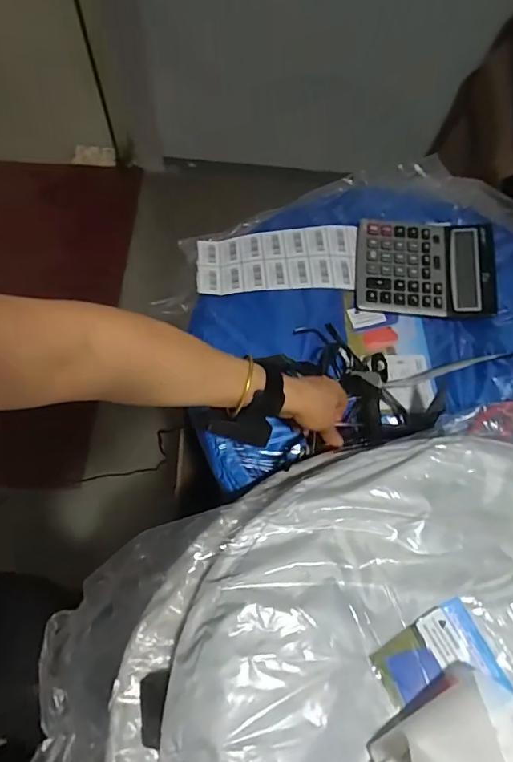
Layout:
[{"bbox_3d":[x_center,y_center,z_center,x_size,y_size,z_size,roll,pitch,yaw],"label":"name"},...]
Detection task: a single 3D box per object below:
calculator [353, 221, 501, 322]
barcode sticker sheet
[{"bbox_3d":[0.237,-0.160,0.648,0.187,0.029,0.139,6,67,1],"label":"calculator"},{"bbox_3d":[0.030,-0.171,0.654,0.225,0.013,0.102,-4,66,-2],"label":"barcode sticker sheet"}]

